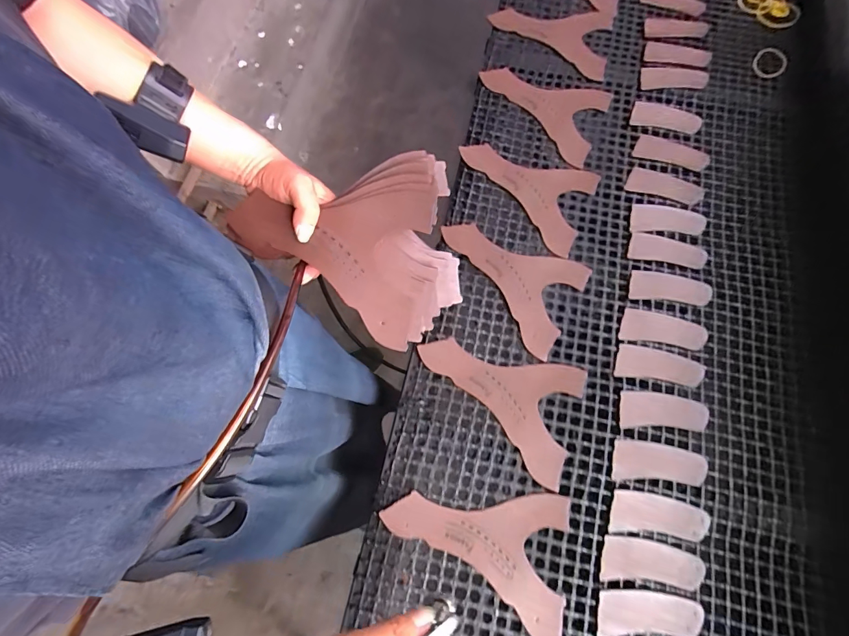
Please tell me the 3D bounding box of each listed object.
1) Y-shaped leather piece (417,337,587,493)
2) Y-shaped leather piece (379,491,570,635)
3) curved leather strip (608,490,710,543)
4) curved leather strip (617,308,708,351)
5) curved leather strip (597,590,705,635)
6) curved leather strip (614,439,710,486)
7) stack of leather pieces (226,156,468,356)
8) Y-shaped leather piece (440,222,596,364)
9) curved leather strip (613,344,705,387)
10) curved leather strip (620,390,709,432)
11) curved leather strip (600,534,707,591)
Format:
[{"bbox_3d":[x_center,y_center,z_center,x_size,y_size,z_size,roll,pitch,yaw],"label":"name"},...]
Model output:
[{"bbox_3d":[0.092,0.109,0.541,0.217,0.006,0.153,20,71,7],"label":"Y-shaped leather piece"},{"bbox_3d":[0.059,0.279,0.485,0.216,0.008,0.149,9,72,6],"label":"Y-shaped leather piece"},{"bbox_3d":[0.284,0.240,0.488,0.115,0.005,0.047,5,72,3],"label":"curved leather strip"},{"bbox_3d":[0.340,0.016,0.572,0.120,0.004,0.047,9,73,3],"label":"curved leather strip"},{"bbox_3d":[0.257,0.338,0.459,0.115,0.006,0.047,-2,72,1],"label":"curved leather strip"},{"bbox_3d":[0.296,0.183,0.509,0.113,0.008,0.047,4,73,2],"label":"curved leather strip"},{"bbox_3d":[-0.057,-0.099,0.430,0.223,0.080,0.176,36,77,11],"label":"stack of leather pieces"},{"bbox_3d":[0.116,-0.060,0.595,0.216,0.007,0.153,31,75,6],"label":"Y-shaped leather piece"},{"bbox_3d":[0.324,0.065,0.554,0.117,0.004,0.046,8,73,3],"label":"curved leather strip"},{"bbox_3d":[0.317,0.125,0.533,0.110,0.007,0.049,7,73,3],"label":"curved leather strip"},{"bbox_3d":[0.267,0.287,0.473,0.114,0.007,0.047,3,72,3],"label":"curved leather strip"}]

